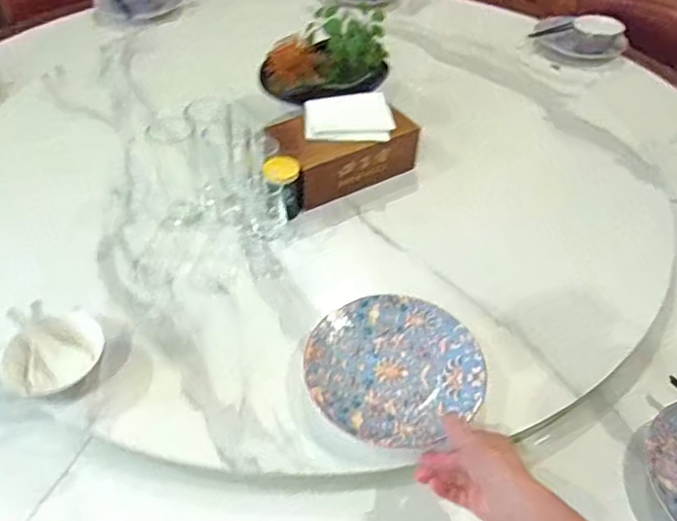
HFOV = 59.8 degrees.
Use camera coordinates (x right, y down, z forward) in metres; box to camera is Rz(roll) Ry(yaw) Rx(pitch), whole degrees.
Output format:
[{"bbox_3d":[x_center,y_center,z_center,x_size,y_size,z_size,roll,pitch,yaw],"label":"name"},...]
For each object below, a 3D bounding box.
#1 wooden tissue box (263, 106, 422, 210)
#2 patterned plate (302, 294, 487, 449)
[{"bbox_3d":[0.003,-0.183,0.950,0.215,0.083,0.140,-23,51,-23],"label":"wooden tissue box"},{"bbox_3d":[0.067,0.124,0.690,0.199,0.021,0.193,1,46,-1],"label":"patterned plate"}]

